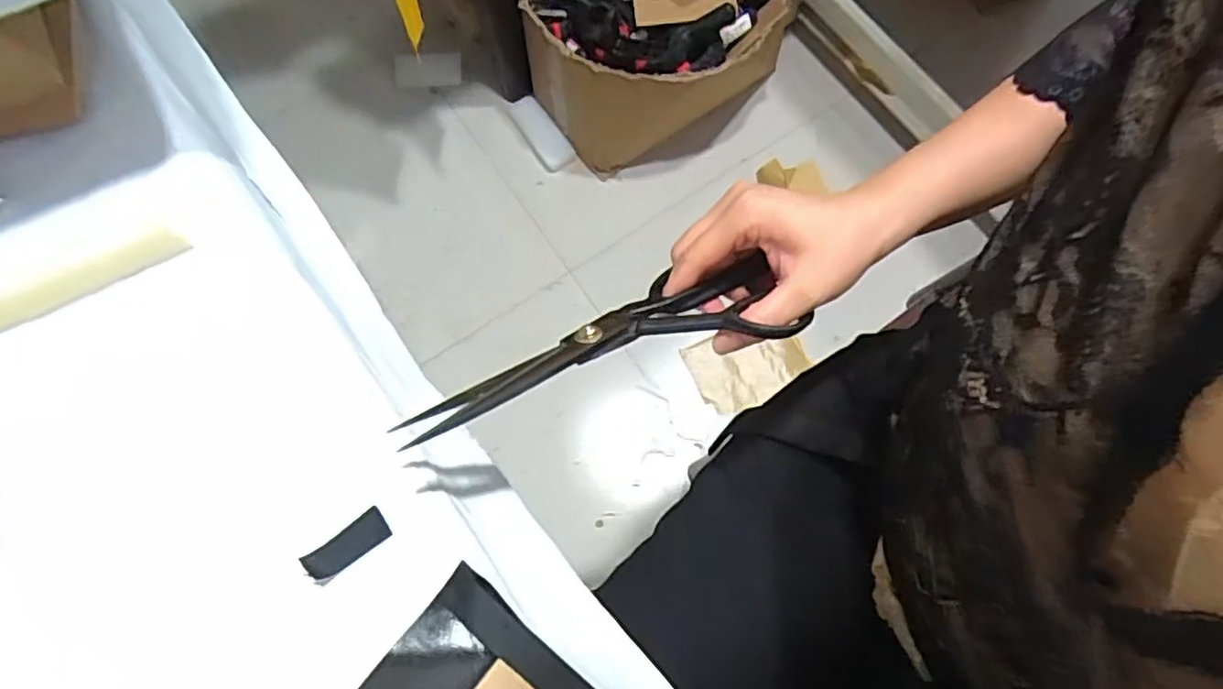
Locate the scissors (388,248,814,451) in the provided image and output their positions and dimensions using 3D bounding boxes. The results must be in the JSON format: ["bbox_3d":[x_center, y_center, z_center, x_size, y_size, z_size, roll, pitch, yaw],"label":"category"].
[{"bbox_3d":[-0.005,0.000,0.374,0.222,0.070,0.020,-18,118,-9],"label":"scissors"}]

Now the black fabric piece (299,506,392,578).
[{"bbox_3d":[-0.144,0.110,0.366,0.044,0.013,0.017,-38,76,-10],"label":"black fabric piece"}]

